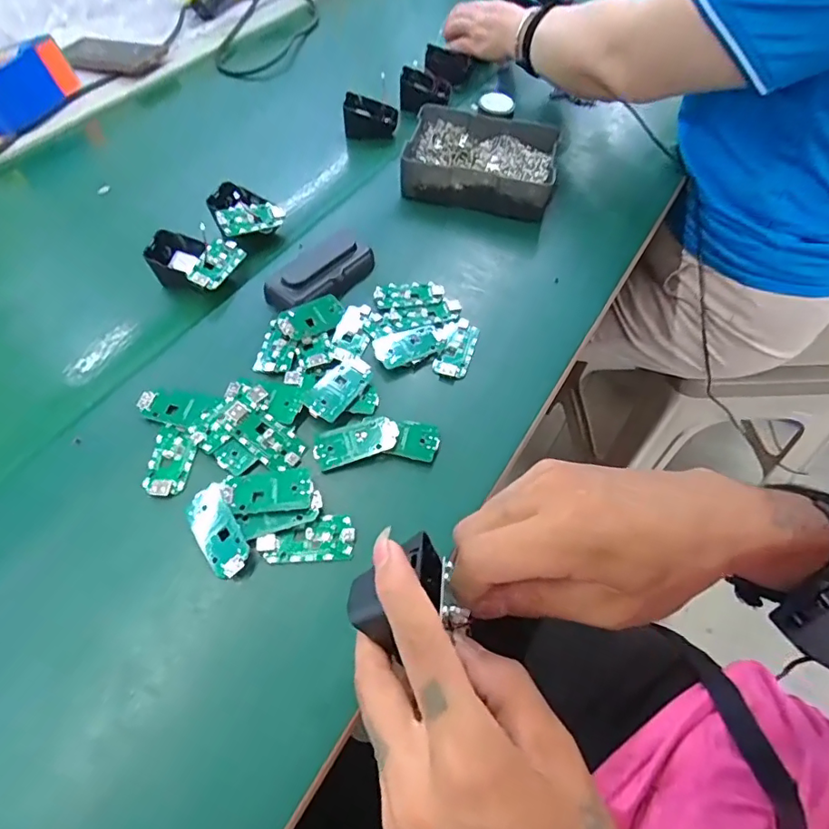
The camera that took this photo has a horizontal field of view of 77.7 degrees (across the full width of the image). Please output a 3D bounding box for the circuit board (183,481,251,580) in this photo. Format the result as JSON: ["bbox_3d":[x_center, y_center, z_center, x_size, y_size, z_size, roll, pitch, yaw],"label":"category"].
[{"bbox_3d":[-0.135,0.079,0.350,0.029,0.005,0.065,-32,65,-8],"label":"circuit board"}]

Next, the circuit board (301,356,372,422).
[{"bbox_3d":[-0.061,-0.023,0.416,0.034,0.004,0.067,21,50,14],"label":"circuit board"}]

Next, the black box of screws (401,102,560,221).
[{"bbox_3d":[0.076,-0.284,0.578,0.160,0.046,0.131,12,57,9],"label":"black box of screws"}]

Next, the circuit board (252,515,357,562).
[{"bbox_3d":[-0.075,0.086,0.356,0.064,0.006,0.032,-3,56,-1],"label":"circuit board"}]

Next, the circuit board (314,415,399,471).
[{"bbox_3d":[-0.044,0.020,0.394,0.063,0.006,0.032,-19,58,-11],"label":"circuit board"}]

